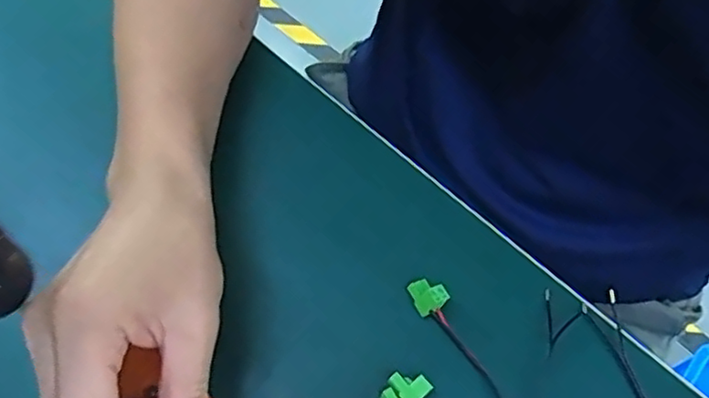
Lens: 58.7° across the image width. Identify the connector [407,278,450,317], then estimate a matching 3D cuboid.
[{"bbox_3d":[0.039,0.050,0.332,0.016,0.009,0.018,-21,65,-13],"label":"connector"}]

